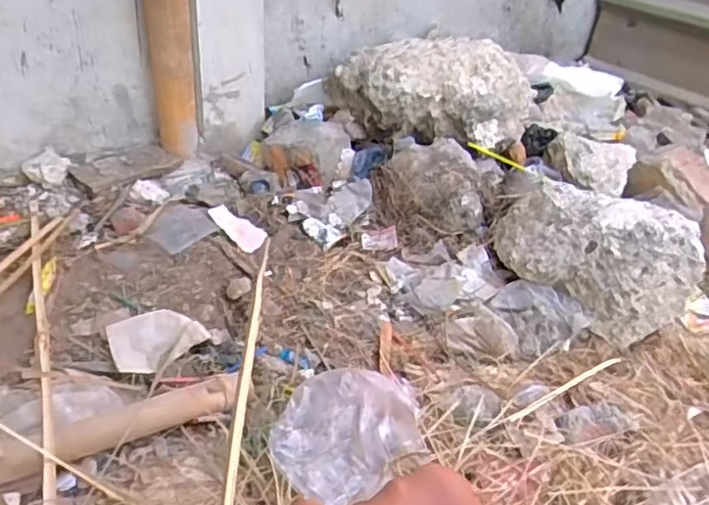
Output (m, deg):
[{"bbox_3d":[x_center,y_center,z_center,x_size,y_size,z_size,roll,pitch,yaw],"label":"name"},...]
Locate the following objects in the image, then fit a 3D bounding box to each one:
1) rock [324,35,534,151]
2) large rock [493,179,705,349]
[{"bbox_3d":[0.178,-0.385,1.460,0.473,0.198,0.215,13,36,11],"label":"rock"},{"bbox_3d":[0.436,-0.014,1.150,0.374,0.188,0.203,33,45,30],"label":"large rock"}]

